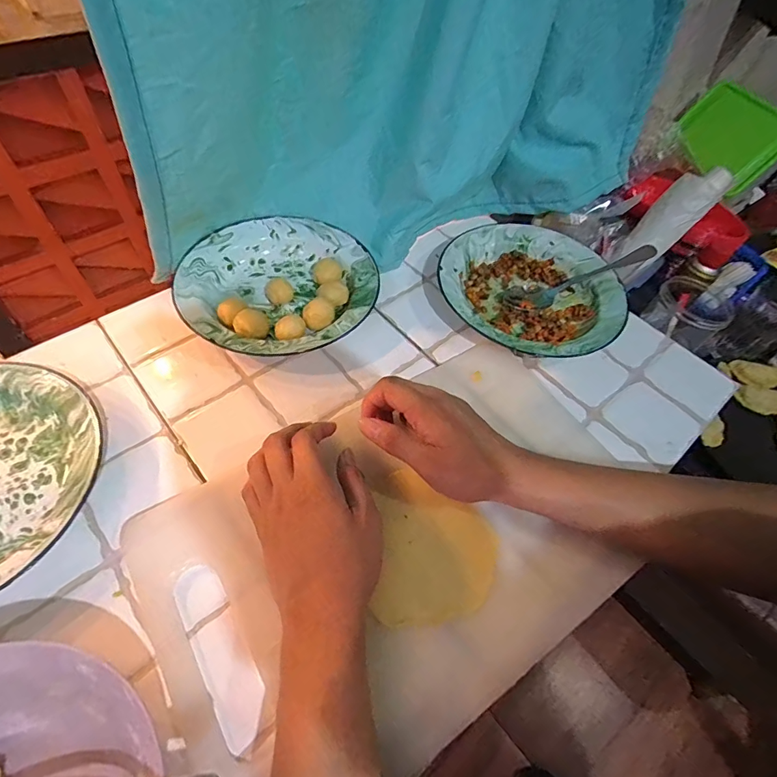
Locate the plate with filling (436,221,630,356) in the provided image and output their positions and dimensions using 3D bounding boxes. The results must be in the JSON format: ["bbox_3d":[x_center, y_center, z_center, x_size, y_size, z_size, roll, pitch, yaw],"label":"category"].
[{"bbox_3d":[0.164,-0.116,0.514,0.204,0.030,0.204,2,57,-3],"label":"plate with filling"}]

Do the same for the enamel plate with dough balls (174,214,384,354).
[{"bbox_3d":[-0.120,-0.115,0.489,0.208,0.034,0.198,2,57,-3],"label":"enamel plate with dough balls"}]

